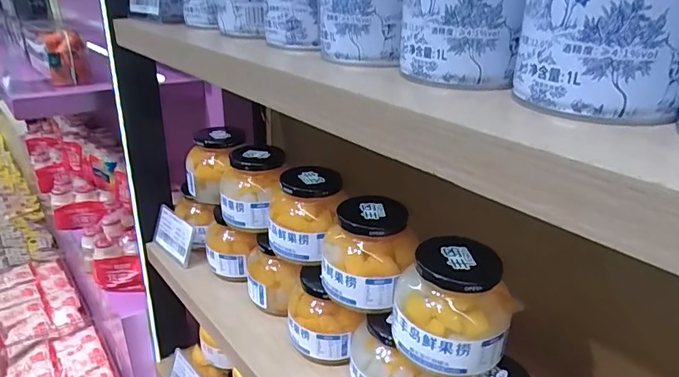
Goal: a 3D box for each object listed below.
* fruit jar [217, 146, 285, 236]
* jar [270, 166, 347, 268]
[{"bbox_3d":[-0.104,0.001,0.555,0.073,0.084,0.081,0,25,-4],"label":"fruit jar"},{"bbox_3d":[-0.036,0.026,0.502,0.075,0.079,0.085,-1,25,-5],"label":"jar"}]

